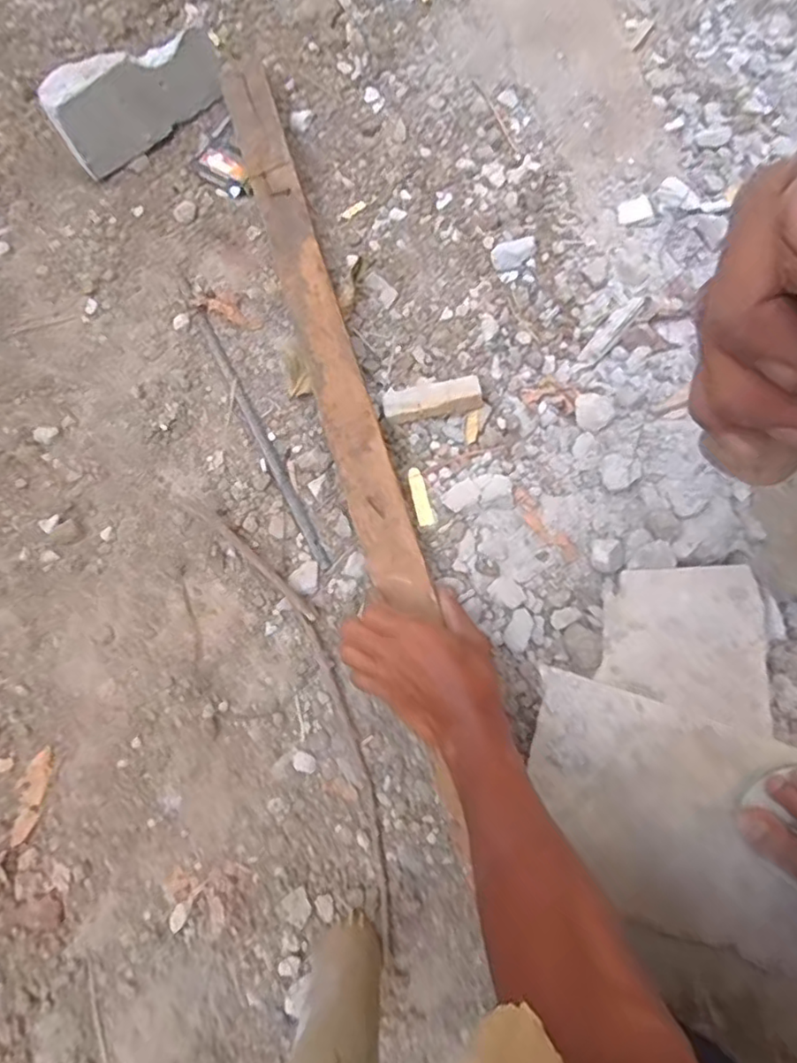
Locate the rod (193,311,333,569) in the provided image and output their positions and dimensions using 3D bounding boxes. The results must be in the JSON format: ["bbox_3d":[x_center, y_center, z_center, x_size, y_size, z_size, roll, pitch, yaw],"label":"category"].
[{"bbox_3d":[-0.144,-0.101,0.657,0.013,0.008,0.315,-27,77,-7],"label":"rod"}]

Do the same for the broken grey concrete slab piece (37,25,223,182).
[{"bbox_3d":[-0.294,-0.496,0.725,0.201,0.099,0.044,-32,77,-8],"label":"broken grey concrete slab piece"}]

